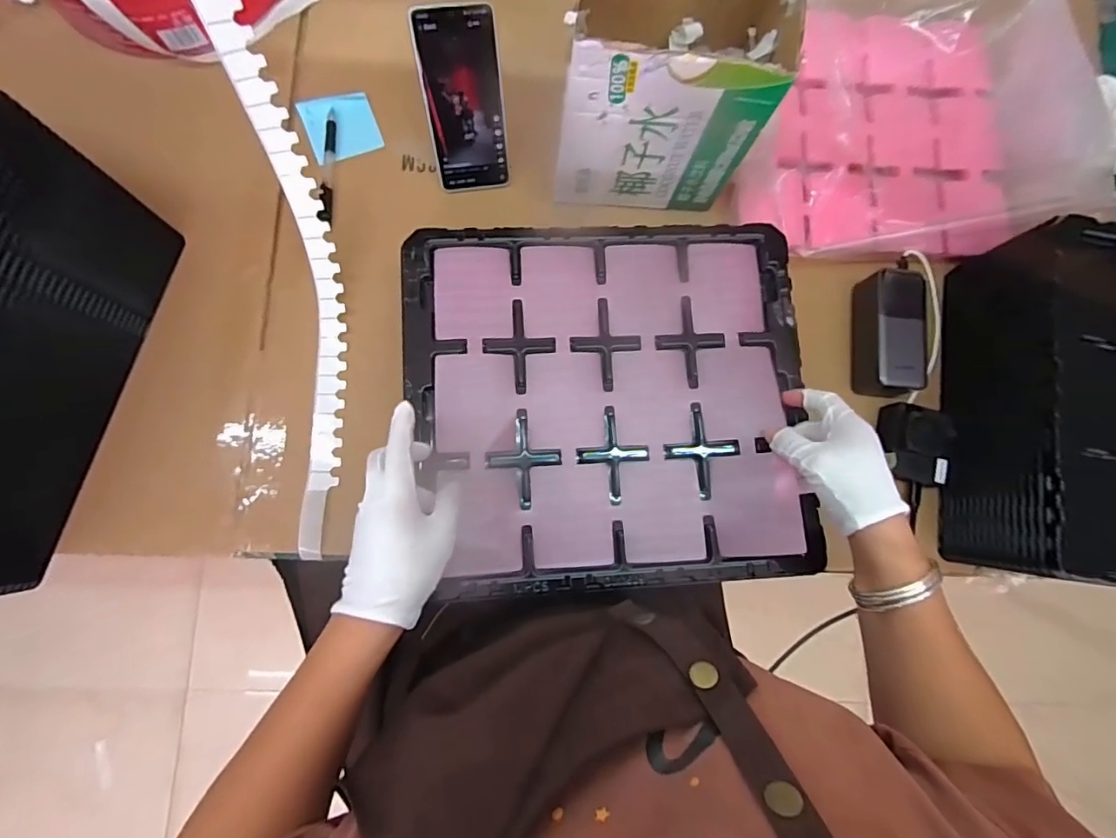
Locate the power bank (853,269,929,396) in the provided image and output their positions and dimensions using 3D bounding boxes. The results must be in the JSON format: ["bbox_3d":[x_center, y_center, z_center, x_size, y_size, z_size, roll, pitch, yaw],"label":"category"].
[{"bbox_3d":[0.371,-0.091,0.578,0.064,0.052,0.131,5,82,-4],"label":"power bank"}]

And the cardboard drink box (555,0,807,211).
[{"bbox_3d":[0.099,-0.331,0.509,0.191,0.193,0.156,4,82,-4],"label":"cardboard drink box"}]

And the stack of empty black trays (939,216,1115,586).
[{"bbox_3d":[0.629,0.002,0.546,0.413,0.115,0.346,6,82,-4],"label":"stack of empty black trays"}]

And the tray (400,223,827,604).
[{"bbox_3d":[0.048,-0.018,0.478,0.363,0.034,0.335,-3,83,-5],"label":"tray"}]

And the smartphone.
[{"bbox_3d":[-0.094,-0.317,0.530,0.078,0.167,0.011,-11,51,-6],"label":"smartphone"}]

